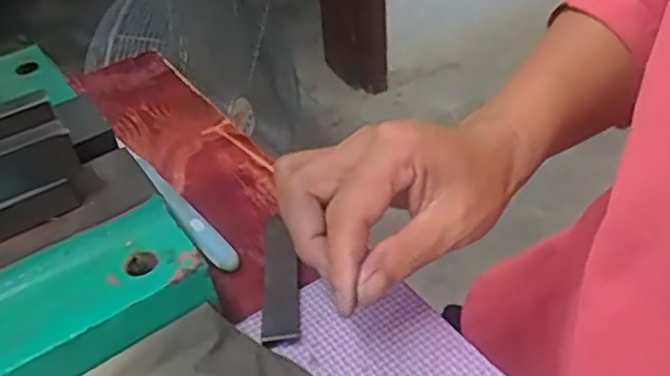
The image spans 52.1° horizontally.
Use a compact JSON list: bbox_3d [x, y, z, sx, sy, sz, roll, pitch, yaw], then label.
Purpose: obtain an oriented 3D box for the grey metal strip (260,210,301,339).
[{"bbox_3d":[-0.028,0.049,0.364,0.019,0.011,0.082,-4,41,1],"label":"grey metal strip"}]

